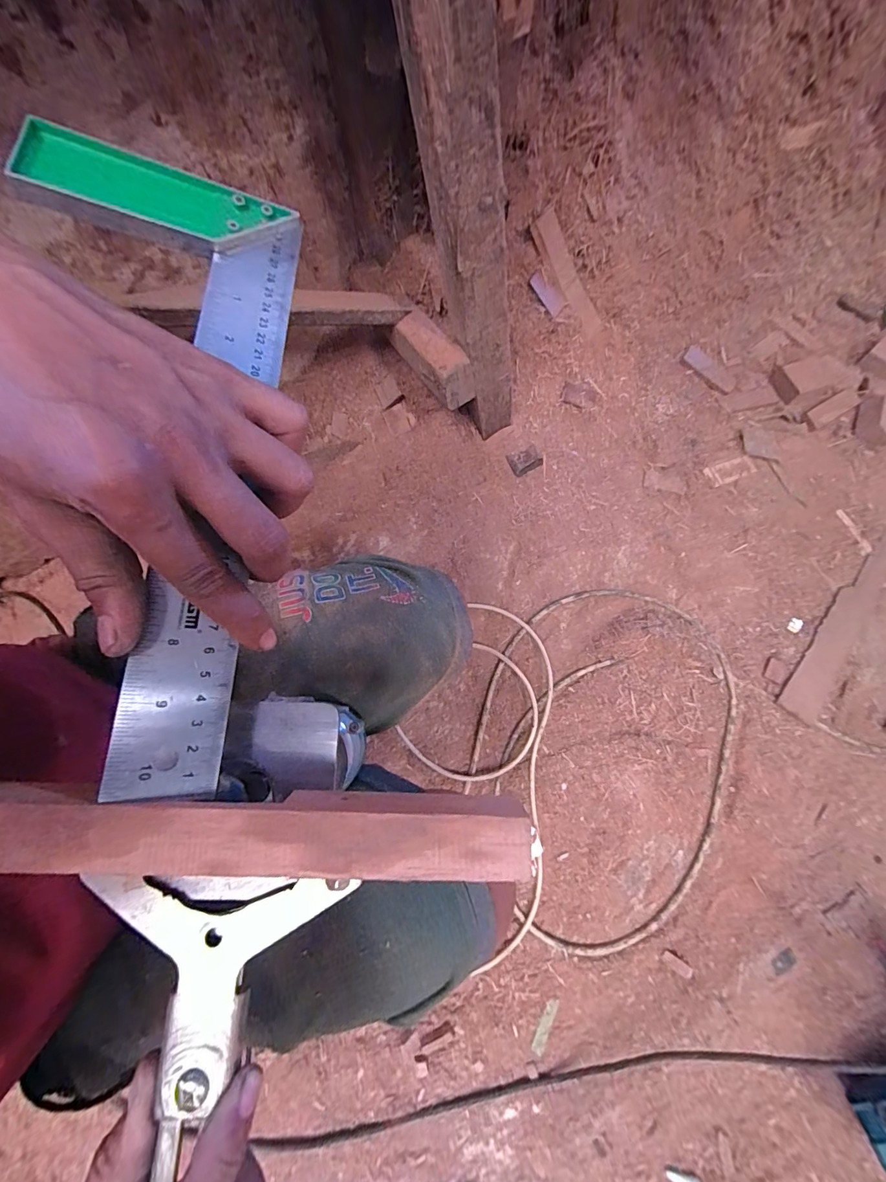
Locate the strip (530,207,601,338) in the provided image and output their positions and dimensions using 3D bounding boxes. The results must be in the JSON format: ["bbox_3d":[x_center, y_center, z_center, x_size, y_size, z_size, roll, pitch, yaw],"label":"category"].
[{"bbox_3d":[0.206,-0.514,0.704,0.044,0.013,0.194,-48,122,-2],"label":"strip"}]

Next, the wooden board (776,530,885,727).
[{"bbox_3d":[0.655,0.020,0.679,0.056,0.012,0.435,38,77,12],"label":"wooden board"}]

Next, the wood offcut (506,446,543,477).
[{"bbox_3d":[0.141,-0.225,0.740,0.053,0.028,0.037,-30,74,-7],"label":"wood offcut"}]

